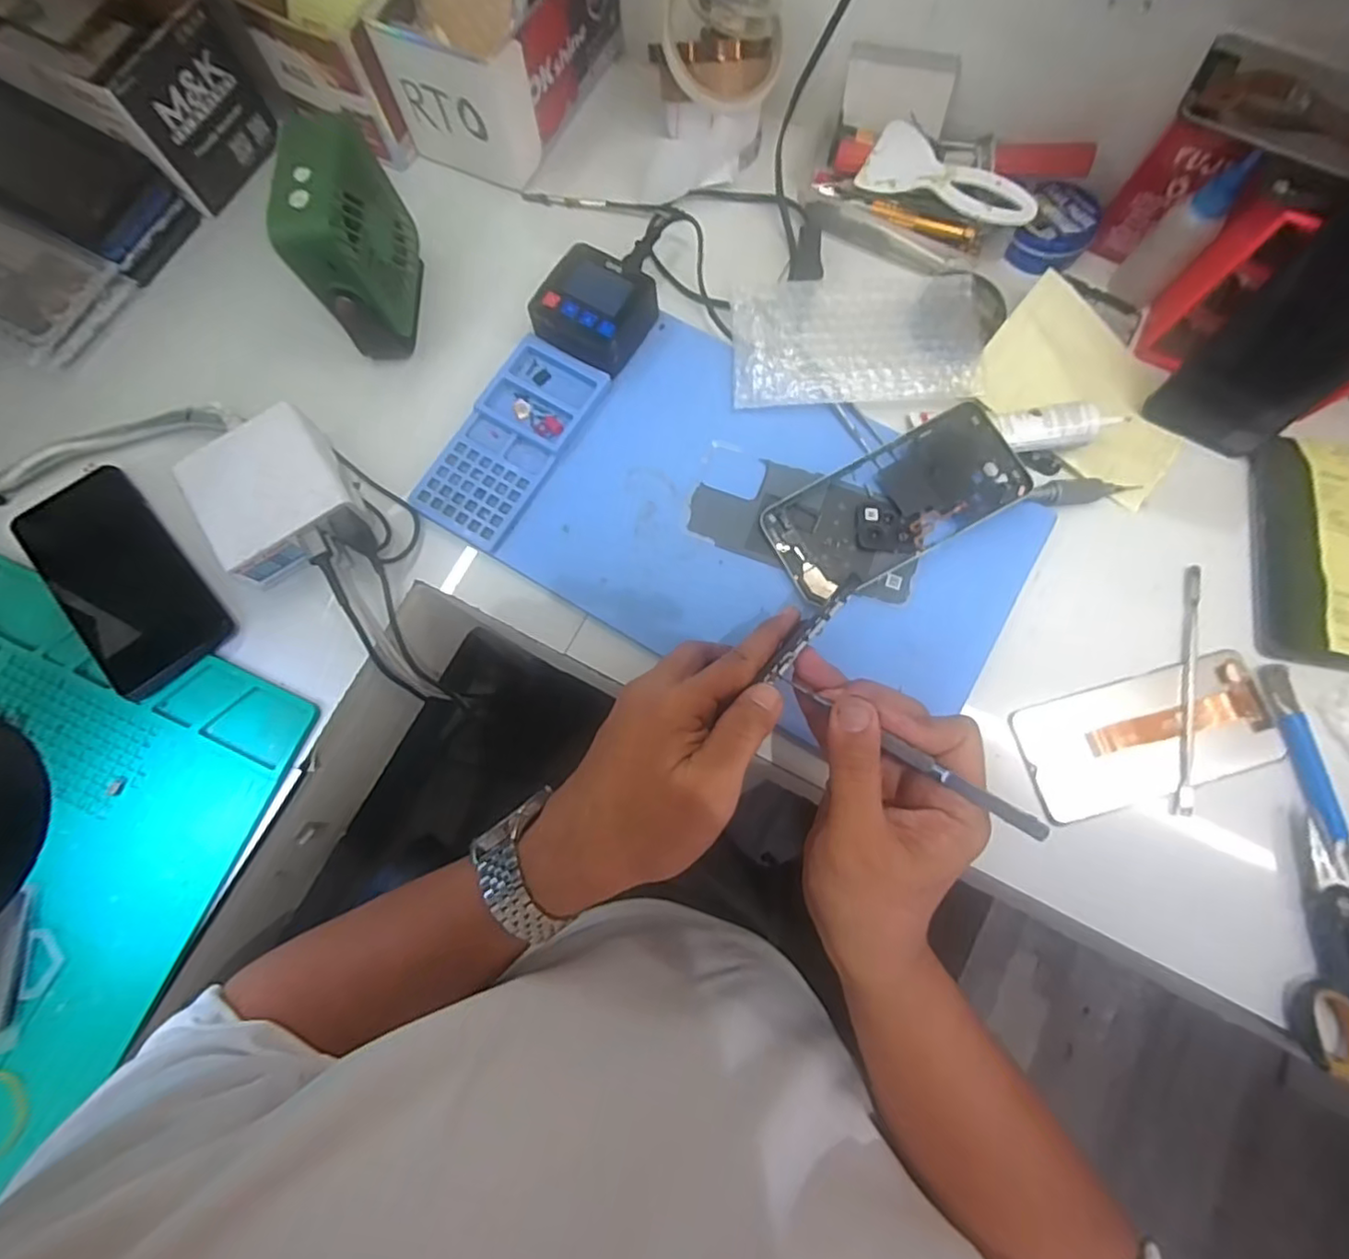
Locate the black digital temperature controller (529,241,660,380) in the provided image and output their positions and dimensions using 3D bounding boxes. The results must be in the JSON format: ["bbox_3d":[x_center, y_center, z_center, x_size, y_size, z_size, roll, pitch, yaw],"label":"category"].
[{"bbox_3d":[-0.057,-0.224,0.435,0.070,0.032,0.074,30,80,6],"label":"black digital temperature controller"}]

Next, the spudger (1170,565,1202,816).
[{"bbox_3d":[0.329,0.035,0.393,0.011,0.010,0.162,13,78,3],"label":"spudger"}]

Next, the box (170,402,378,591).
[{"bbox_3d":[-0.255,-0.087,0.397,0.081,0.034,0.092,-29,80,-6],"label":"box"}]

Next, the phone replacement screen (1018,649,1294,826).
[{"bbox_3d":[0.296,0.065,0.384,0.159,0.006,0.071,-15,78,-3],"label":"phone replacement screen"}]

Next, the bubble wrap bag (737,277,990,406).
[{"bbox_3d":[0.129,-0.204,0.434,0.173,0.023,0.095,-1,78,0],"label":"bubble wrap bag"}]

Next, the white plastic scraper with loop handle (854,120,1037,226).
[{"bbox_3d":[0.202,-0.328,0.450,0.125,0.008,0.053,29,89,10],"label":"white plastic scraper with loop handle"}]

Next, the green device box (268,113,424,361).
[{"bbox_3d":[-0.208,-0.249,0.405,0.043,0.107,0.104,-1,78,0],"label":"green device box"}]

